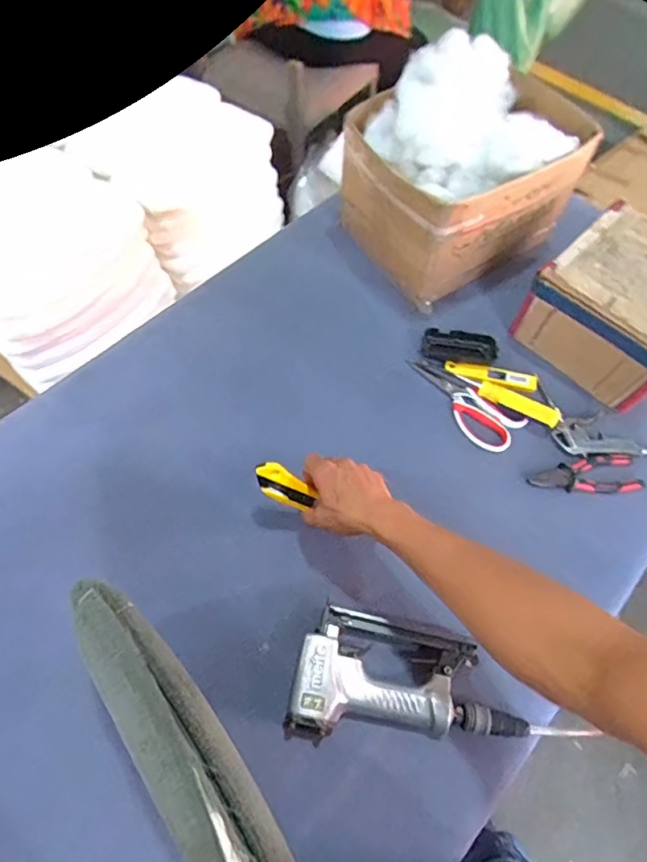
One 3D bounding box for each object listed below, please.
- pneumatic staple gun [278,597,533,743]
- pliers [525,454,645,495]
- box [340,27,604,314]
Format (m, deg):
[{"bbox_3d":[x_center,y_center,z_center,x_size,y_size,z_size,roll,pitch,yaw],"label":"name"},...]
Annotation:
[{"bbox_3d":[0.093,0.286,0.538,0.242,0.046,0.139,13,63,5],"label":"pneumatic staple gun"},{"bbox_3d":[0.355,0.057,0.675,0.147,0.017,0.054,5,62,1],"label":"pliers"},{"bbox_3d":[0.215,-0.410,0.772,0.315,0.220,0.261,-30,67,-16],"label":"box"}]

